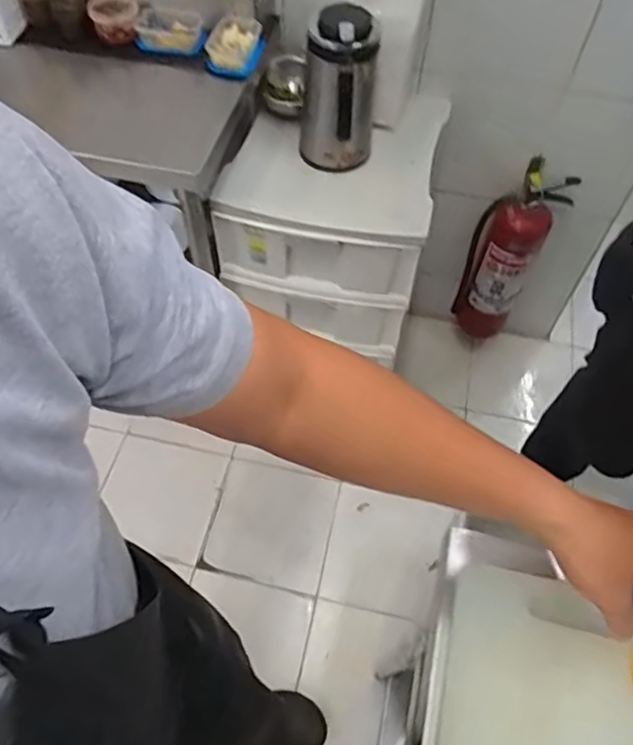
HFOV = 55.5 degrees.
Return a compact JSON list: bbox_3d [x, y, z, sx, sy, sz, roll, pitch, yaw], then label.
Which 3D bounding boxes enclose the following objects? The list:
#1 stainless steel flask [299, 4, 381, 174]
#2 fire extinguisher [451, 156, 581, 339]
[{"bbox_3d":[0.042,-0.507,1.107,0.139,0.258,0.115,-1,57,-2],"label":"stainless steel flask"},{"bbox_3d":[0.505,-0.303,1.604,0.168,0.513,0.186,37,63,20],"label":"fire extinguisher"}]

